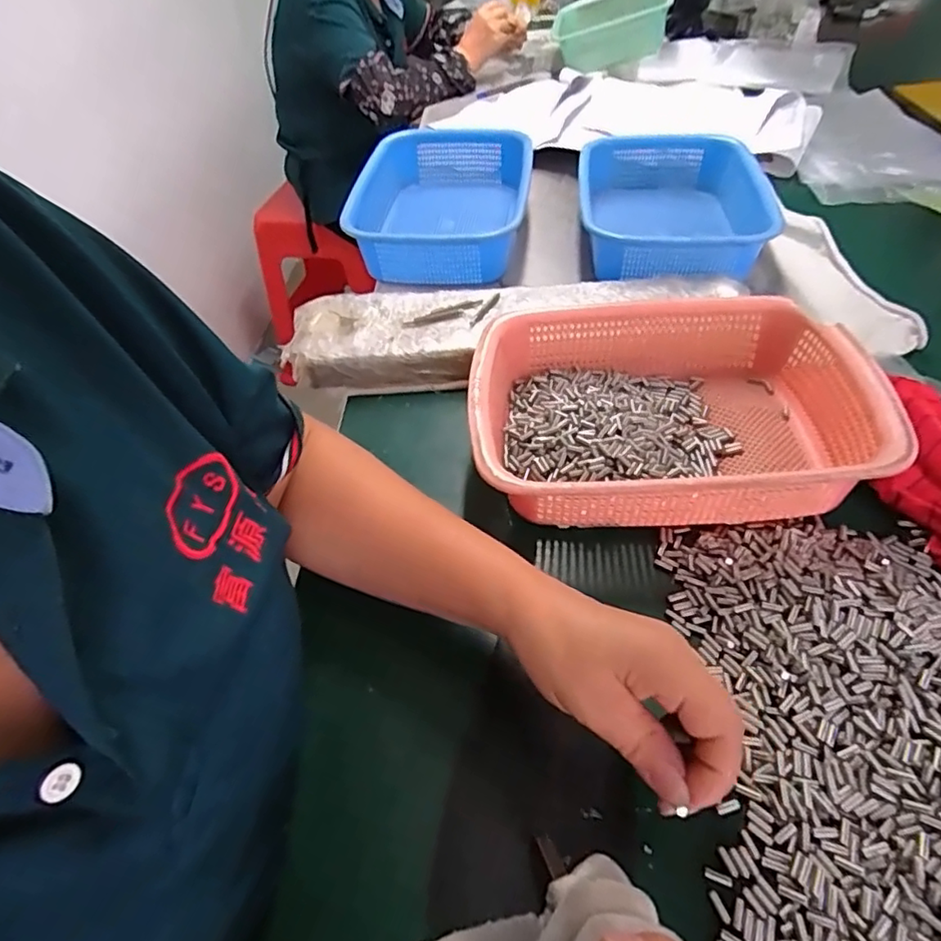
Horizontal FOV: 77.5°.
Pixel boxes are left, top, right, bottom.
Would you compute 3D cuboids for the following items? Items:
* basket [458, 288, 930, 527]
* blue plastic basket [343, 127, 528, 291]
[{"bbox_3d":[0.150,-0.046,0.470,0.293,0.074,0.215,-3,49,4],"label":"basket"},{"bbox_3d":[-0.027,-0.335,0.736,0.187,0.072,0.277,5,50,10],"label":"blue plastic basket"}]

